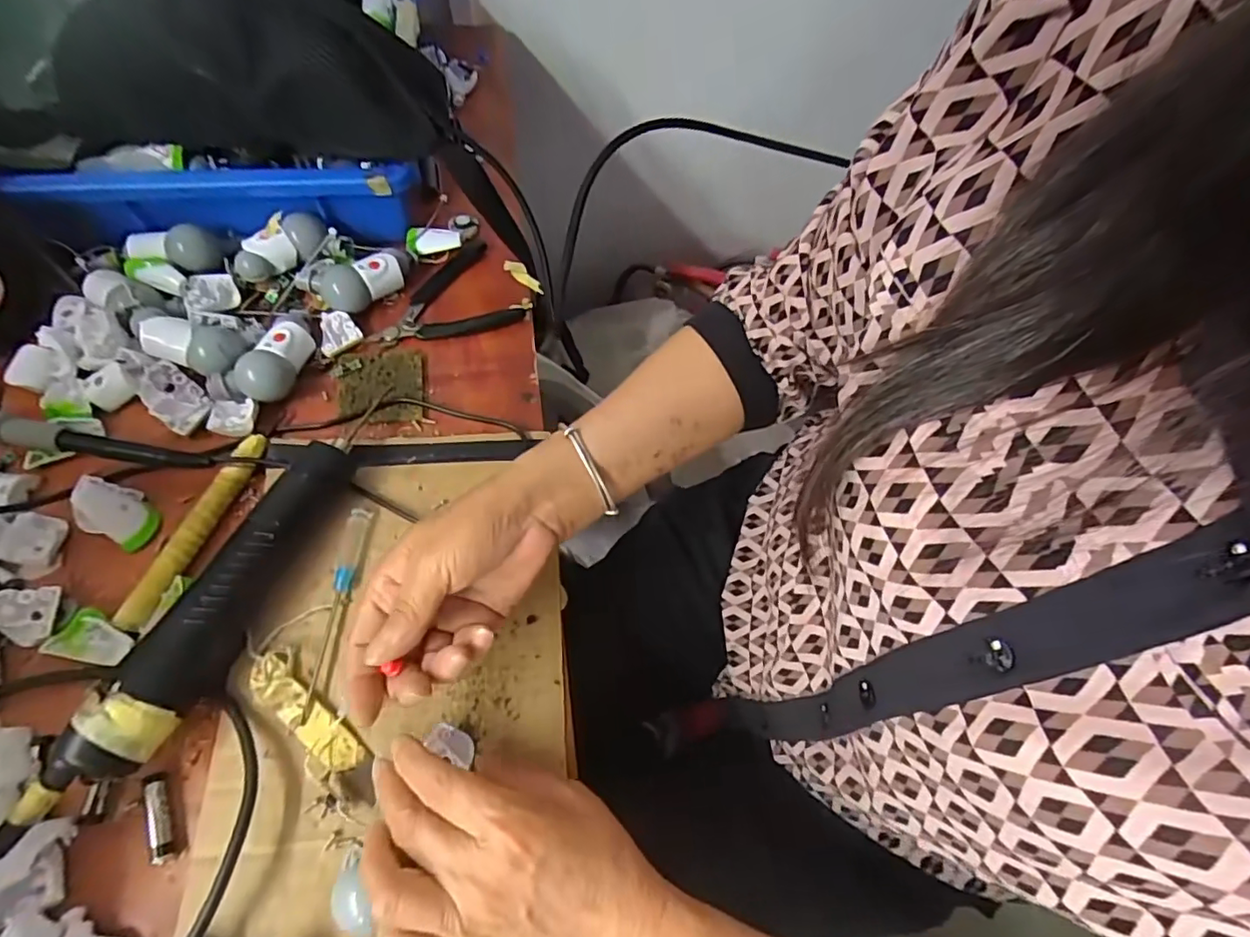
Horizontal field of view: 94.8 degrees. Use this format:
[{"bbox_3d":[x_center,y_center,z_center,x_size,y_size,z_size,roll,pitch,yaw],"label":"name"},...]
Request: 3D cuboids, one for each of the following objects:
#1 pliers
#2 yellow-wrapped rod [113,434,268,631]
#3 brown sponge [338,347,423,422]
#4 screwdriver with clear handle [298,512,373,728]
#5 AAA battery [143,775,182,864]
[{"bbox_3d":[-0.144,-0.133,0.460,0.105,0.010,0.082,-29,68,-17],"label":"pliers"},{"bbox_3d":[-0.265,0.035,0.357,0.015,0.009,0.132,17,63,5],"label":"yellow-wrapped rod"},{"bbox_3d":[-0.180,-0.063,0.423,0.058,0.004,0.063,-6,63,-7],"label":"brown sponge"},{"bbox_3d":[-0.177,0.083,0.347,0.014,0.010,0.125,6,63,-1],"label":"screwdriver with clear handle"},{"bbox_3d":[-0.241,0.180,0.297,0.011,0.008,0.043,-25,67,-15],"label":"AAA battery"}]

